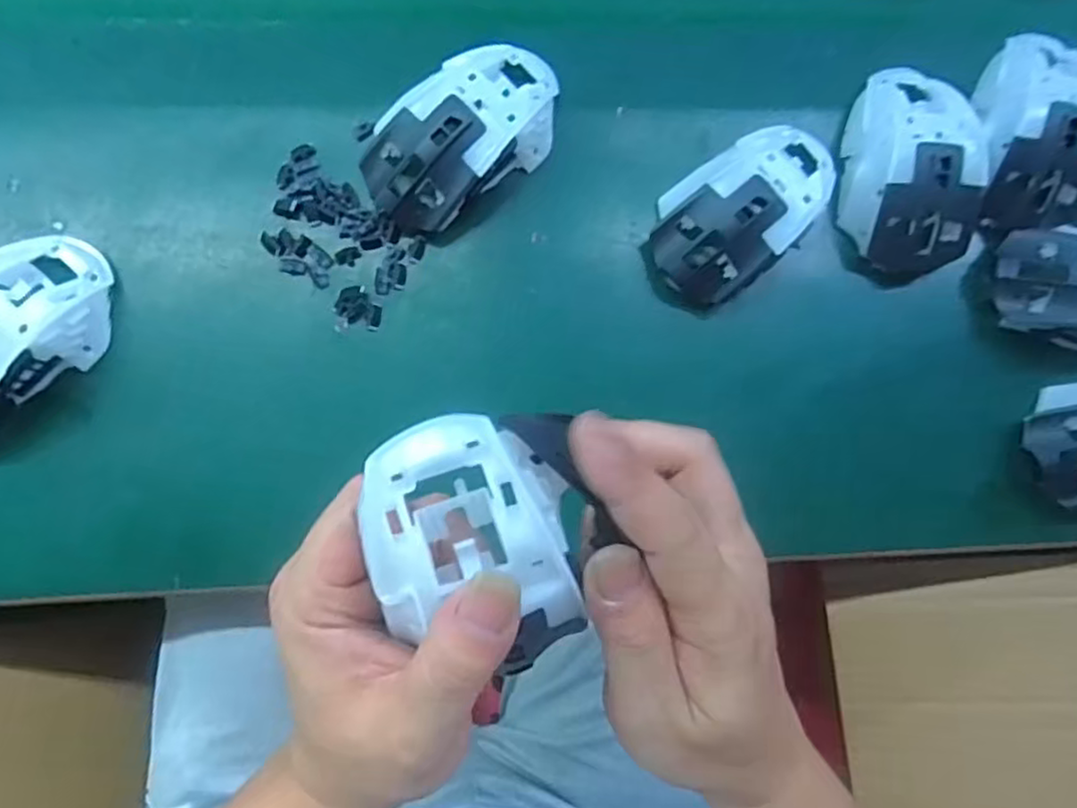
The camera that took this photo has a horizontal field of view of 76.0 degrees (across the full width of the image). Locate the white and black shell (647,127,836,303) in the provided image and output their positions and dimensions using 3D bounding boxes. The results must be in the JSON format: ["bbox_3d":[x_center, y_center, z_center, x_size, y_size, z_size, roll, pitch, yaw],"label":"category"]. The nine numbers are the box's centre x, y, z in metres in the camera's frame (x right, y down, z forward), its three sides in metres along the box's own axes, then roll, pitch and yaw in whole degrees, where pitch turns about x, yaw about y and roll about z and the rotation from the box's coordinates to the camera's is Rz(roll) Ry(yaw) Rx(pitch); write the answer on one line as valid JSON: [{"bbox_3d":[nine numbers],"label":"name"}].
[{"bbox_3d":[0.114,-0.108,0.371,0.120,0.036,0.067,-42,90,-8],"label":"white and black shell"}]

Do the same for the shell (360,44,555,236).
[{"bbox_3d":[-0.037,-0.141,0.358,0.064,0.035,0.115,42,82,-1],"label":"shell"}]

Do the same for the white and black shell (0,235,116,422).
[{"bbox_3d":[-0.258,-0.031,0.328,0.059,0.036,0.113,42,82,0],"label":"white and black shell"}]

